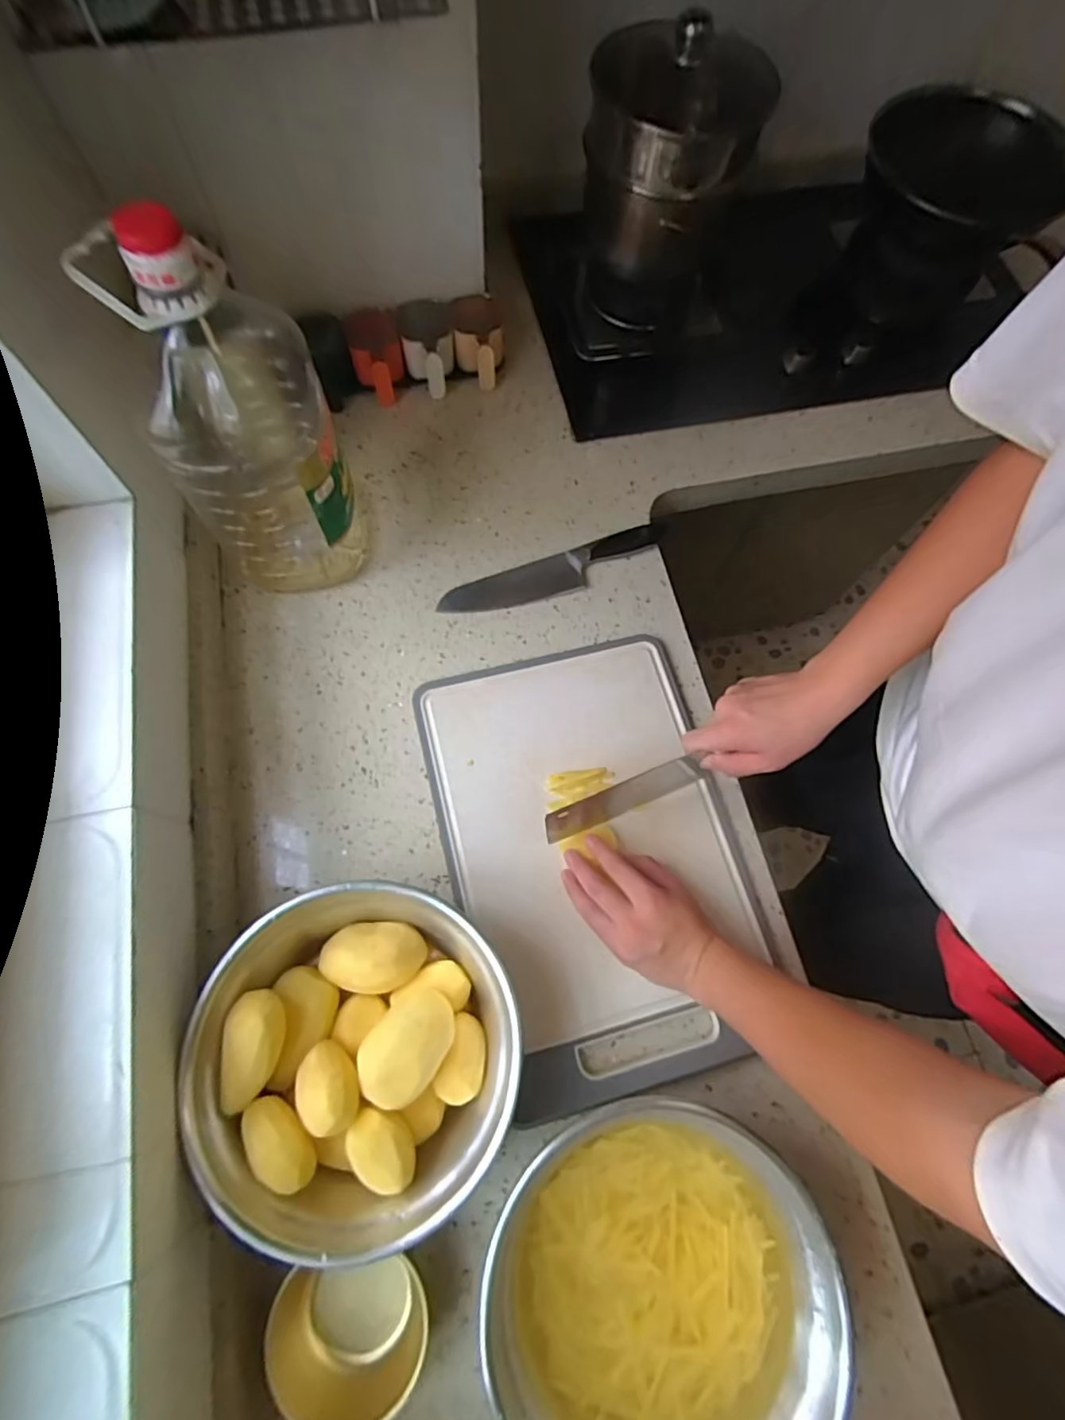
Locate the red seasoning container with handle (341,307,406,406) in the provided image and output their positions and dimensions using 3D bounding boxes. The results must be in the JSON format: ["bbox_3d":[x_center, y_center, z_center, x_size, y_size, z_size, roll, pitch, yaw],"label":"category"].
[{"bbox_3d":[-0.201,-0.456,0.766,0.064,0.069,0.104,-13,71,-7],"label":"red seasoning container with handle"}]

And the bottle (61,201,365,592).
[{"bbox_3d":[-0.262,-0.268,0.556,0.133,0.338,0.159,-17,71,-8],"label":"bottle"}]

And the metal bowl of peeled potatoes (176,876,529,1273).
[{"bbox_3d":[-0.140,0.280,0.491,0.240,0.095,0.247,1,70,-2],"label":"metal bowl of peeled potatoes"}]

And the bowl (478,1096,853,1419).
[{"bbox_3d":[0.093,0.434,0.444,0.216,0.098,0.243,24,71,7],"label":"bowl"}]

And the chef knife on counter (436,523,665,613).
[{"bbox_3d":[0.026,-0.165,0.701,0.275,0.022,0.052,-19,72,-9],"label":"chef knife on counter"}]

